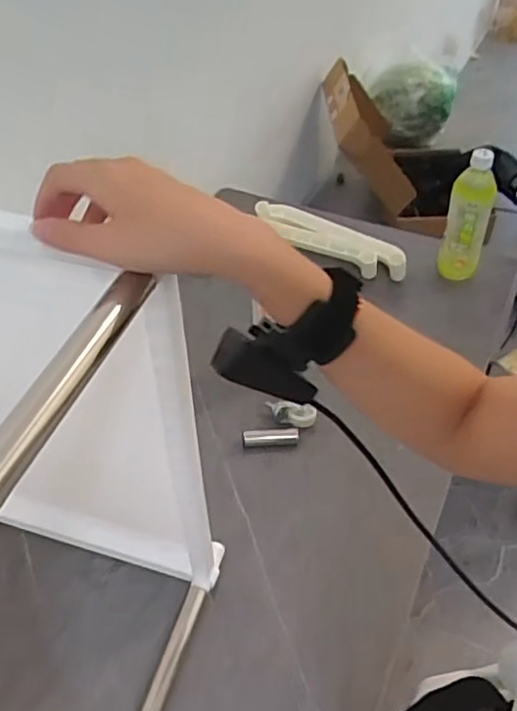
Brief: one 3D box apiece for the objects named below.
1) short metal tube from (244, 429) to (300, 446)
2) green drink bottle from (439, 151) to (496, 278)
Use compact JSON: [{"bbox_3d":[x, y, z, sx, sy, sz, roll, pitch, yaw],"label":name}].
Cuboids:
[{"bbox_3d":[0.016,0.109,0.831,0.073,0.017,0.017,1,45,0],"label":"short metal tube"},{"bbox_3d":[0.350,-0.226,1.043,0.068,0.219,0.065,15,48,17],"label":"green drink bottle"}]

